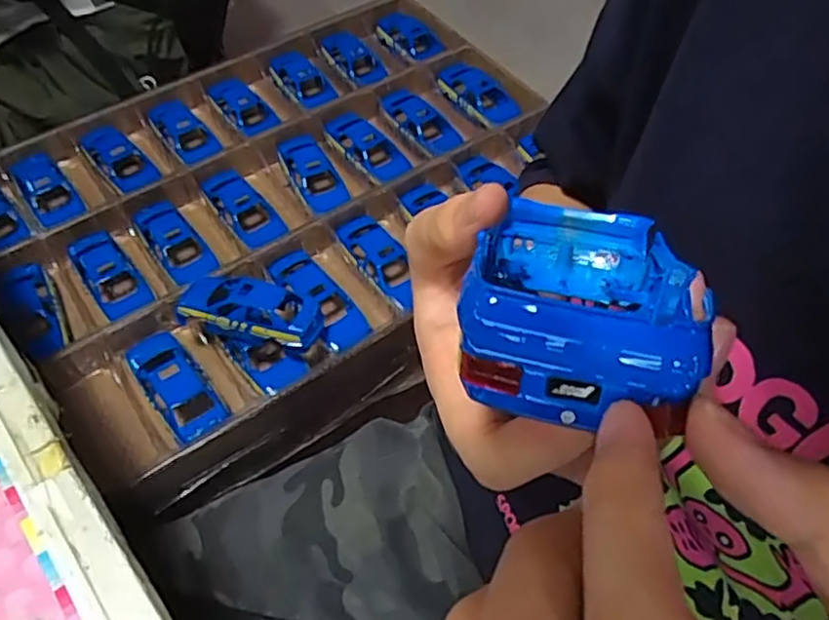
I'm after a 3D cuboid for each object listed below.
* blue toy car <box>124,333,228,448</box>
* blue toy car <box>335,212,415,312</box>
[{"bbox_3d":[-0.214,0.065,0.592,0.050,0.041,0.124,-31,61,-21],"label":"blue toy car"},{"bbox_3d":[-0.032,-0.049,0.681,0.048,0.031,0.124,-27,59,-19],"label":"blue toy car"}]

